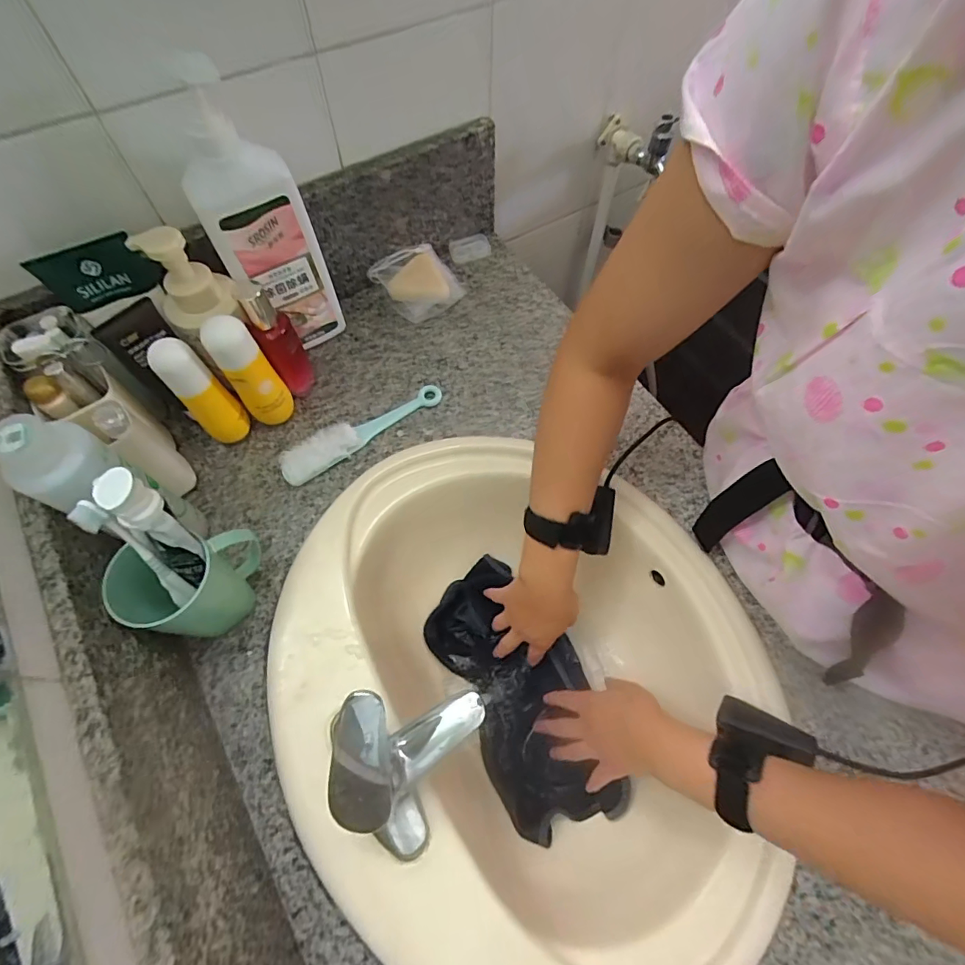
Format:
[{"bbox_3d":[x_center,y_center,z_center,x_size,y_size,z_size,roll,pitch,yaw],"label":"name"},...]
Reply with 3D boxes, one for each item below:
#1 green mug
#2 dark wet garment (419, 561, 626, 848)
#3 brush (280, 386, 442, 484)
[{"bbox_3d":[-0.267,0.089,0.455,0.078,0.107,0.108,18,66,8],"label":"green mug"},{"bbox_3d":[0.045,0.238,0.570,0.150,0.058,0.290,-24,67,-11],"label":"dark wet garment"},{"bbox_3d":[-0.141,-0.064,0.578,0.207,0.022,0.040,-30,68,-13],"label":"brush"}]

